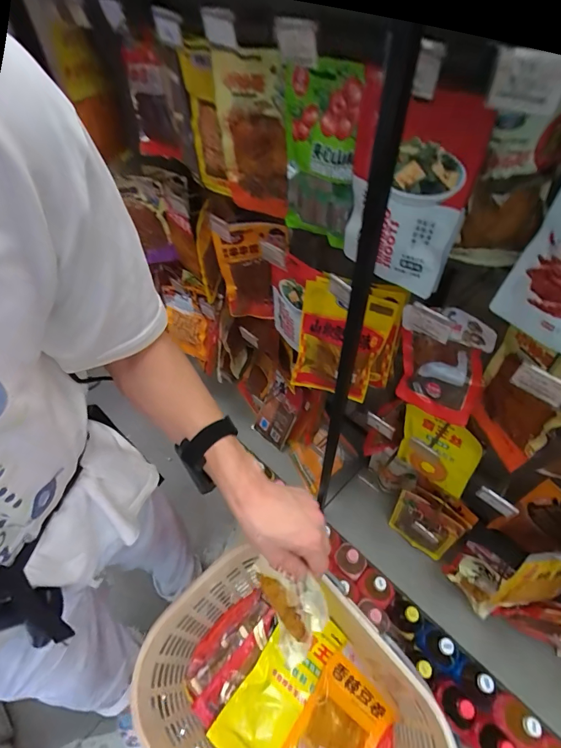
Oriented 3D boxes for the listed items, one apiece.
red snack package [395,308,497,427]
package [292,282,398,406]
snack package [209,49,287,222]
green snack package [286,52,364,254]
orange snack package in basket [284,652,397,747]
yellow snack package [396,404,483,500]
[{"bbox_3d":[0.291,-0.011,0.659,0.156,0.235,0.026,28,56,23],"label":"red snack package"},{"bbox_3d":[0.118,-0.059,0.737,0.166,0.257,0.036,17,43,10],"label":"package"},{"bbox_3d":[-0.045,-0.388,0.614,0.144,0.269,0.033,31,63,14],"label":"snack package"},{"bbox_3d":[0.055,-0.316,0.548,0.032,0.249,0.142,-35,59,-23],"label":"green snack package"},{"bbox_3d":[0.080,0.580,0.570,0.115,0.047,0.191,32,58,25],"label":"orange snack package in basket"},{"bbox_3d":[0.356,0.182,0.840,0.181,0.206,0.034,31,57,25],"label":"yellow snack package"}]

